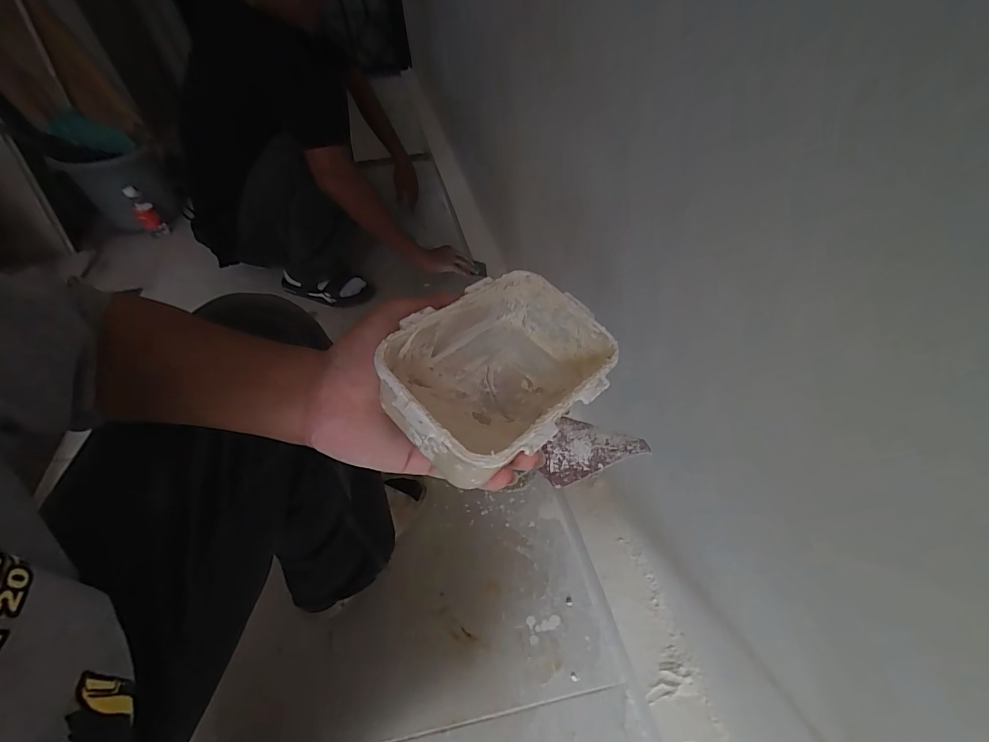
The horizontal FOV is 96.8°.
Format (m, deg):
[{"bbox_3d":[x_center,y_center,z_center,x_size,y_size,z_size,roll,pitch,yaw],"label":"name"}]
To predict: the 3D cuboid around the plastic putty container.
[{"bbox_3d":[0.002,0.003,0.282,0.107,0.060,0.147,42,55,16],"label":"plastic putty container"}]

